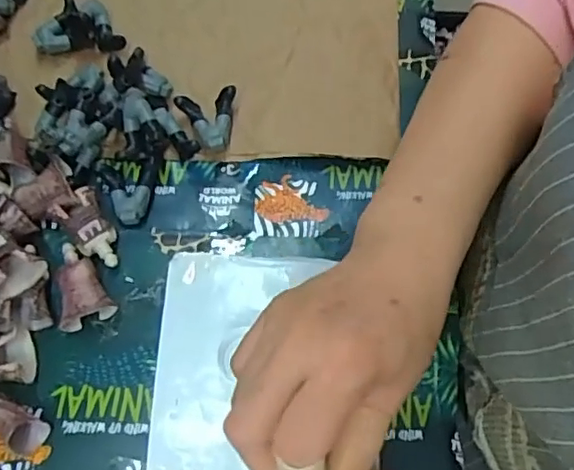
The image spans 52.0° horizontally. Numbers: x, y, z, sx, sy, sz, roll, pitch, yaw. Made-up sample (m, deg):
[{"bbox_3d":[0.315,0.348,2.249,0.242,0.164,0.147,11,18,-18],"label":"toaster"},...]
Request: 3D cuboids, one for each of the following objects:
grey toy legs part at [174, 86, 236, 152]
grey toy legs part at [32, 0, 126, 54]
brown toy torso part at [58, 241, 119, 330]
[{"bbox_3d":[-0.054,-0.076,0.376,0.037,0.014,0.039,8,68,0],"label":"grey toy legs part"},{"bbox_3d":[-0.144,-0.143,0.399,0.056,0.020,0.038,-15,70,-9],"label":"grey toy legs part"},{"bbox_3d":[-0.119,0.027,0.334,0.031,0.017,0.048,-20,70,-11],"label":"brown toy torso part"}]

